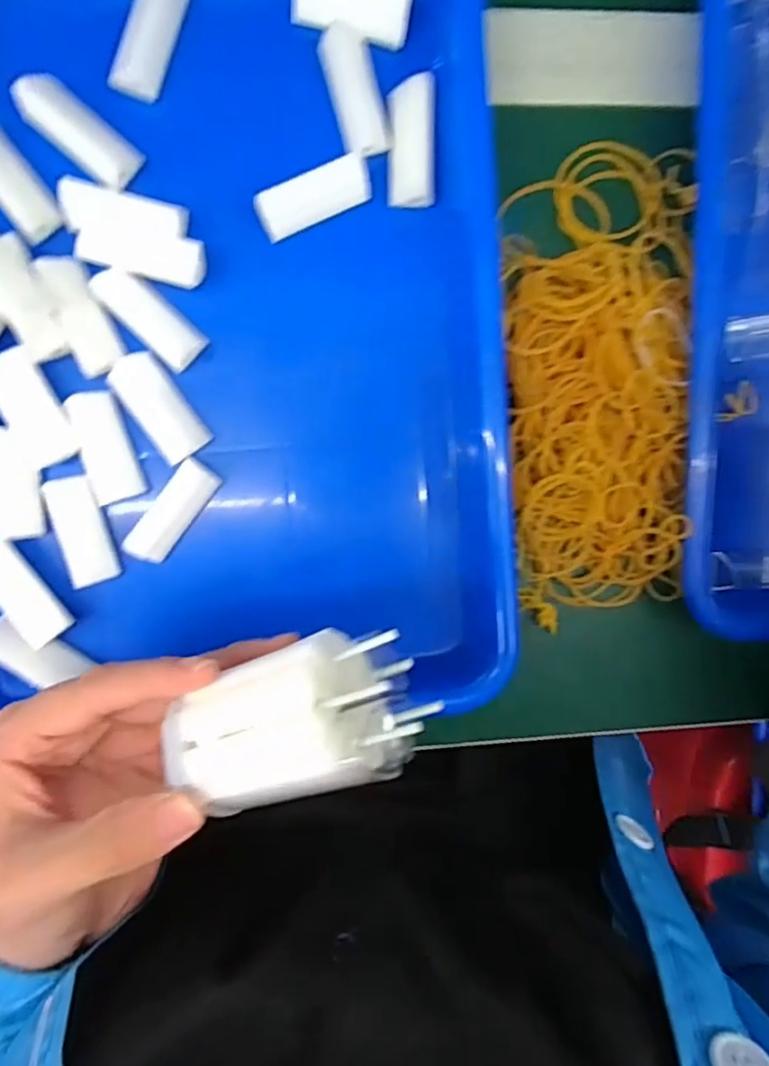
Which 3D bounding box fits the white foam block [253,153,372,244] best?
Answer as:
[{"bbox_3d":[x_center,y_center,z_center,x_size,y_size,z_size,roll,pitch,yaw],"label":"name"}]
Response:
[{"bbox_3d":[-0.029,-0.139,0.253,0.048,0.013,0.015,-27,97,-2],"label":"white foam block"}]

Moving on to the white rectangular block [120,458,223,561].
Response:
[{"bbox_3d":[-0.091,-0.009,0.265,0.016,0.017,0.046,35,92,-7],"label":"white rectangular block"}]

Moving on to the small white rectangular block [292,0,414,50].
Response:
[{"bbox_3d":[-0.013,-0.218,0.252,0.047,0.015,0.022,5,126,-9],"label":"small white rectangular block"}]

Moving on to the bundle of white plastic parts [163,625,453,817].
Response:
[{"bbox_3d":[-0.022,0.052,0.172,0.069,0.030,0.037,-23,80,20],"label":"bundle of white plastic parts"}]

